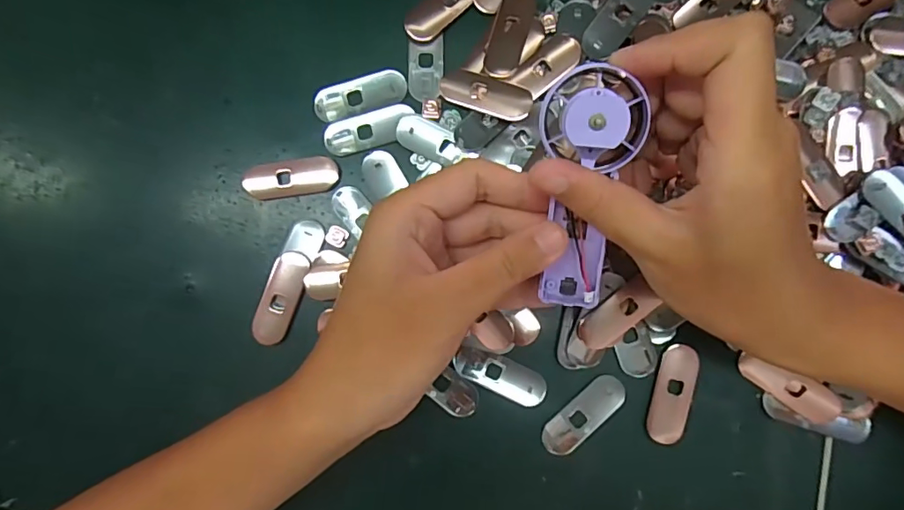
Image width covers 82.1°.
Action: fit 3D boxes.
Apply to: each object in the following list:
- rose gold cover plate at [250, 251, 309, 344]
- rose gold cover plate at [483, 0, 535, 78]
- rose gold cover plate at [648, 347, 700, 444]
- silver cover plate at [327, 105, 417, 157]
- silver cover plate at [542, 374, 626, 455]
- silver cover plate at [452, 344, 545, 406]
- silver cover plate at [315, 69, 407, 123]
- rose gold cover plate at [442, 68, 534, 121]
[{"bbox_3d":[-0.090,0.023,0.273,0.019,0.008,0.048,20,89,4],"label":"rose gold cover plate"},{"bbox_3d":[0.030,-0.117,0.273,0.019,0.004,0.047,16,88,4],"label":"rose gold cover plate"},{"bbox_3d":[0.113,0.071,0.264,0.019,0.004,0.049,13,88,4],"label":"rose gold cover plate"},{"bbox_3d":[-0.044,-0.067,0.278,0.048,0.004,0.020,-18,87,2],"label":"silver cover plate"},{"bbox_3d":[0.067,0.082,0.266,0.049,0.004,0.019,-44,86,0],"label":"silver cover plate"},{"bbox_3d":[0.025,0.062,0.267,0.048,0.004,0.018,24,89,4],"label":"silver cover plate"},{"bbox_3d":[-0.049,-0.086,0.280,0.049,0.005,0.019,-18,87,2],"label":"silver cover plate"},{"bbox_3d":[0.018,-0.084,0.271,0.048,0.004,0.019,19,89,4],"label":"rose gold cover plate"}]

